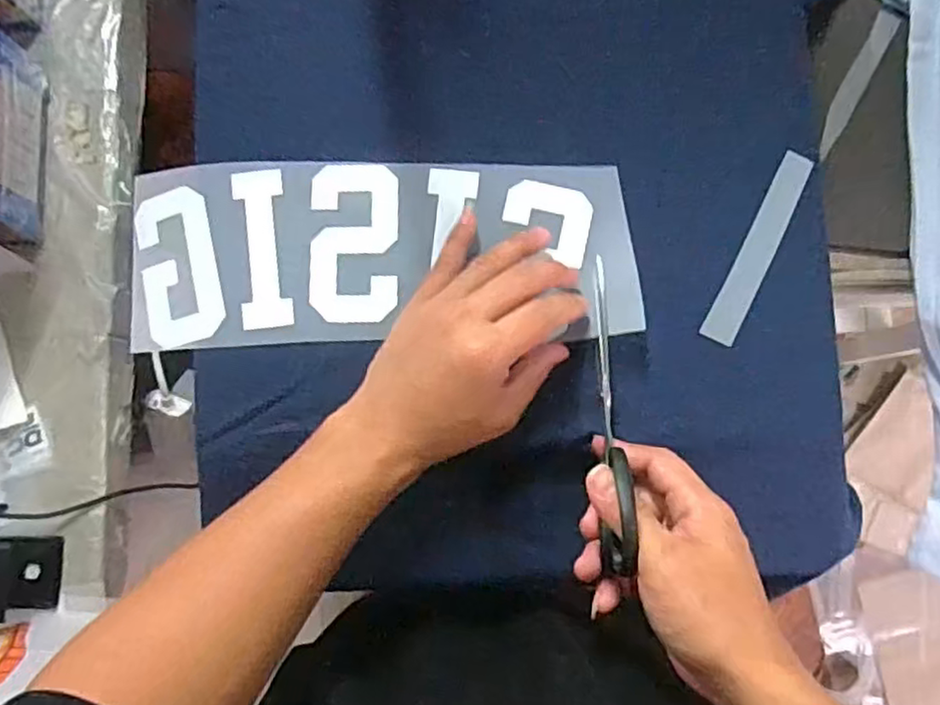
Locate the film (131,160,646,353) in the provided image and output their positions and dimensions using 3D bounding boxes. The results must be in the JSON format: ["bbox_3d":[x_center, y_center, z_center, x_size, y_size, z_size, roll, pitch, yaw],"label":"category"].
[{"bbox_3d":[-0.059,-0.064,0.427,0.316,0.019,0.118,-1,81,1],"label":"film"}]

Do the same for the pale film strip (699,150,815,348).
[{"bbox_3d":[0.183,-0.066,0.425,0.020,0.004,0.130,26,86,4],"label":"pale film strip"}]

